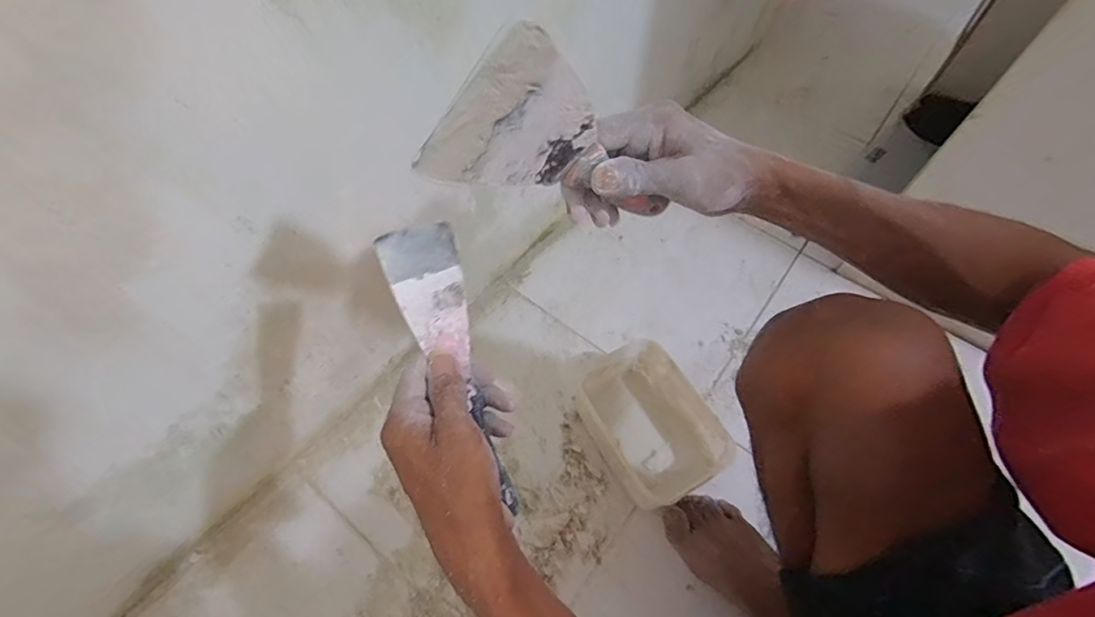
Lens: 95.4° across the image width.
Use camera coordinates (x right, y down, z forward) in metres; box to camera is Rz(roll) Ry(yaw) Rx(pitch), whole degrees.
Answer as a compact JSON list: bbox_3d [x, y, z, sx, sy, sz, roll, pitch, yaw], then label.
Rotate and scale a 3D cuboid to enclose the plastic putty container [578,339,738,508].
[{"bbox_3d":[0.130,0.152,0.660,0.144,0.079,0.196,-27,63,-20],"label":"plastic putty container"}]

